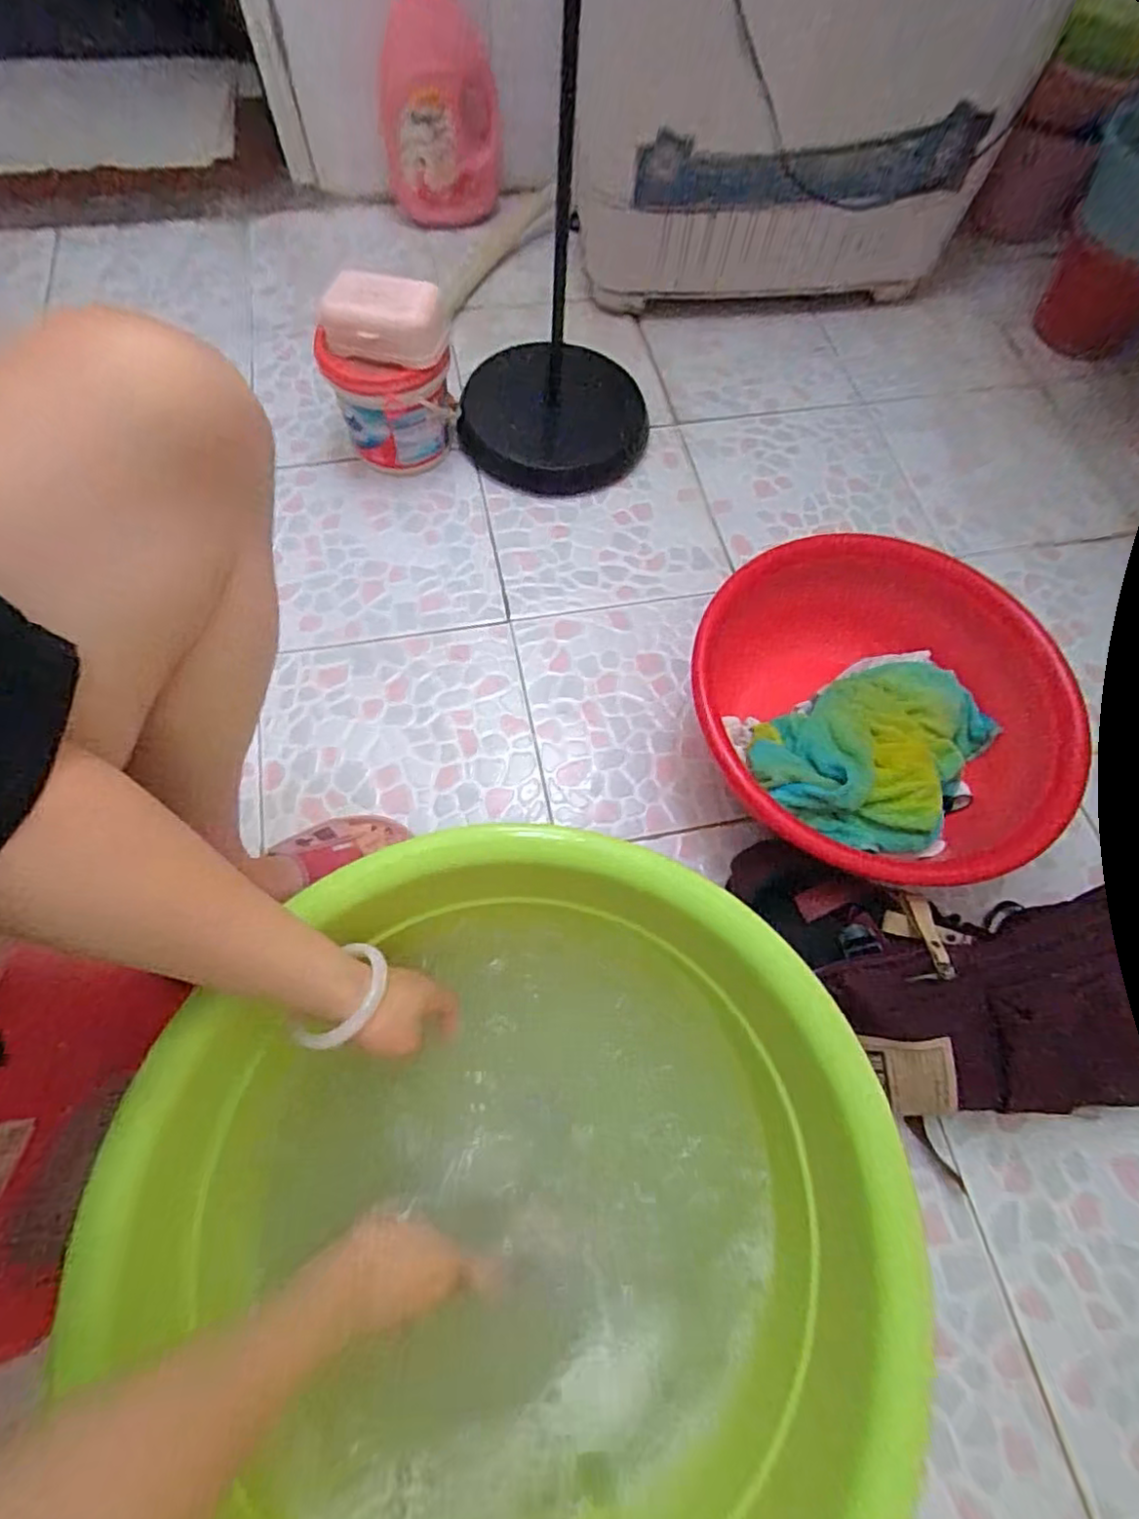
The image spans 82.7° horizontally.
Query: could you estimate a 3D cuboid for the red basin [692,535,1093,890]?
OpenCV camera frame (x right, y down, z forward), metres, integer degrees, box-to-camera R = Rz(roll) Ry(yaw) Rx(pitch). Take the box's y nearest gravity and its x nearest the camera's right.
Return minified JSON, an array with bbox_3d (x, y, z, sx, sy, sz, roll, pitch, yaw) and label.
[{"bbox_3d":[0.306,-0.041,0.672,0.356,0.133,0.356,1,67,-3],"label":"red basin"}]

